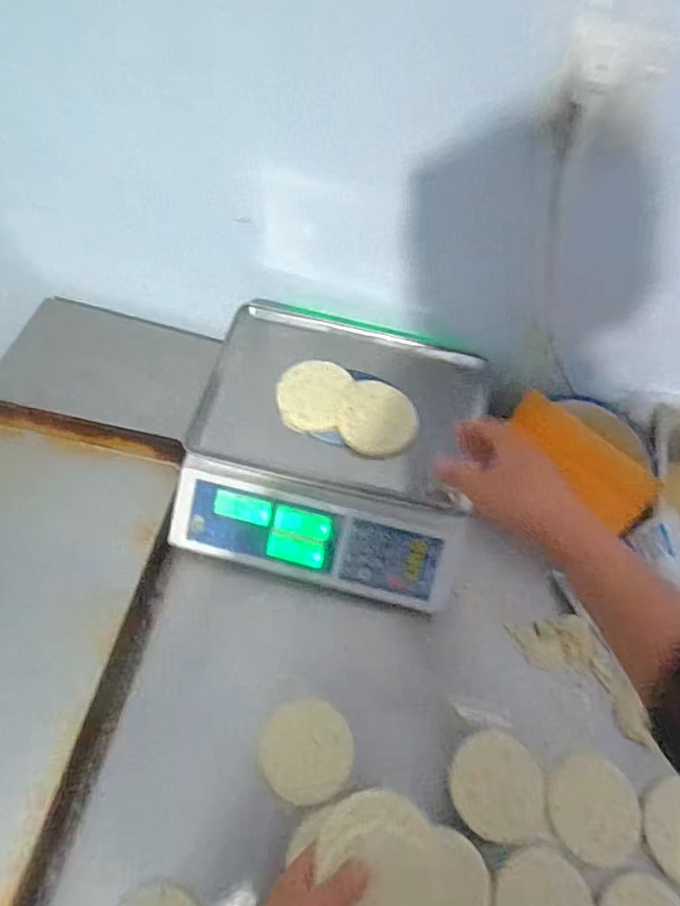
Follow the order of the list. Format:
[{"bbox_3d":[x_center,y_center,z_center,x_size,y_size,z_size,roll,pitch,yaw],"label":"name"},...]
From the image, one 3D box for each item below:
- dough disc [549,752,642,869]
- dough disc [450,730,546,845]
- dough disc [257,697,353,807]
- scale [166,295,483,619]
[{"bbox_3d":[0.266,0.371,0.575,0.092,0.008,0.099,2,62,-3],"label":"dough disc"},{"bbox_3d":[0.166,0.349,0.577,0.093,0.011,0.099,2,62,-3],"label":"dough disc"},{"bbox_3d":[-0.040,0.328,0.607,0.114,0.008,0.097,-14,59,23],"label":"dough disc"},{"bbox_3d":[-0.006,-0.002,0.702,0.336,0.150,0.323,14,62,4],"label":"scale"}]

